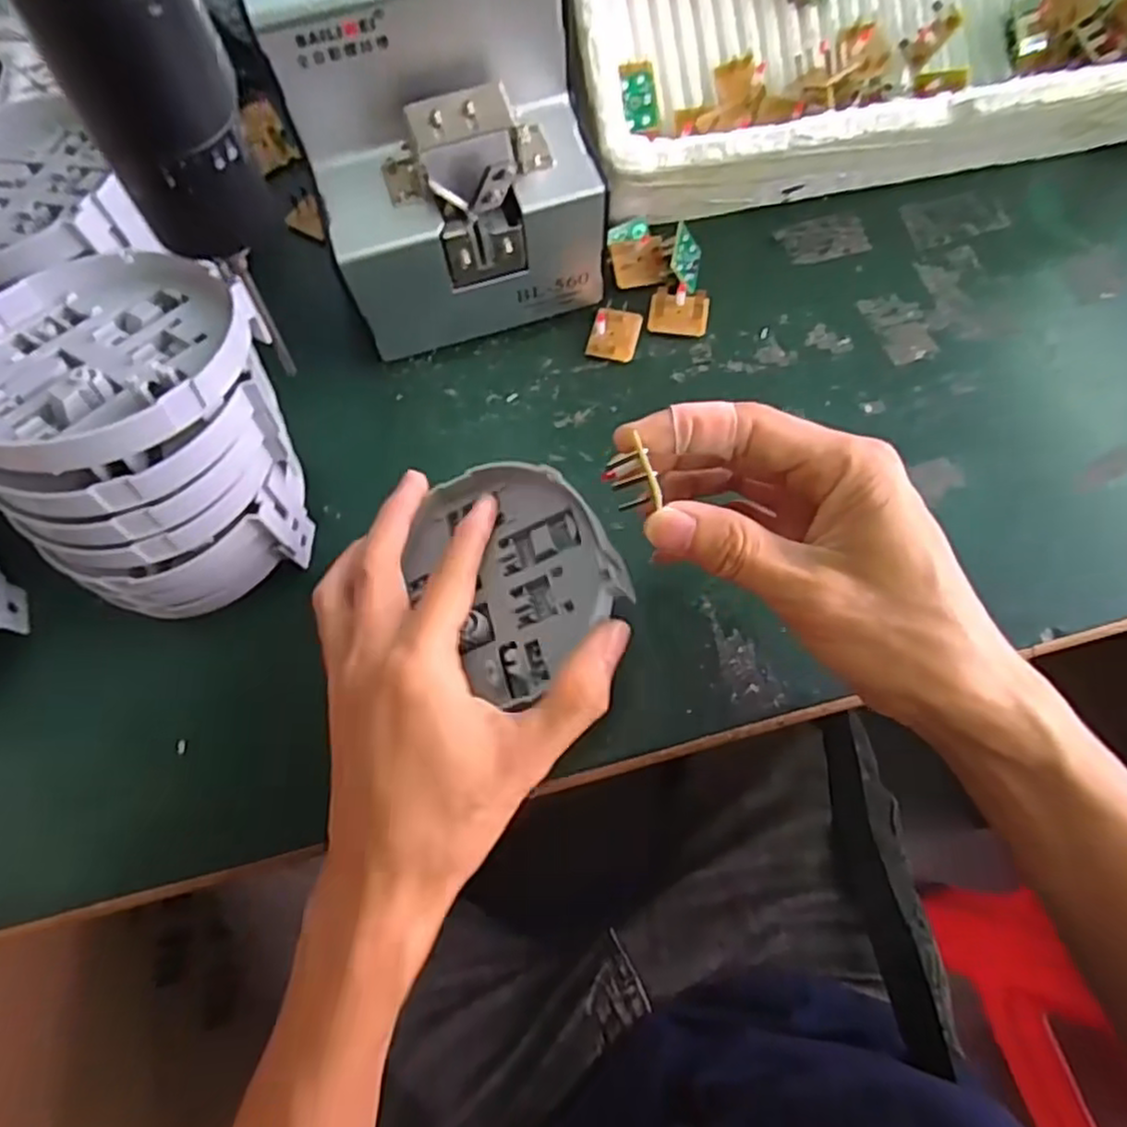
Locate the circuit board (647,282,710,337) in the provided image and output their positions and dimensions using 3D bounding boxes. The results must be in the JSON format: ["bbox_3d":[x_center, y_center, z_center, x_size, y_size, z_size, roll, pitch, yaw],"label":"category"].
[{"bbox_3d":[0.062,-0.135,0.379,0.031,0.006,0.025,5,91,4],"label":"circuit board"}]

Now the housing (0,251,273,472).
[{"bbox_3d":[-0.168,-0.078,0.255,0.105,0.030,0.101,23,72,10],"label":"housing"}]

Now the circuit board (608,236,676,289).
[{"bbox_3d":[0.043,-0.164,0.386,0.034,0.006,0.026,-9,98,-8],"label":"circuit board"}]

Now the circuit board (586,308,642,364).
[{"bbox_3d":[0.027,-0.121,0.376,0.025,0.008,0.029,14,71,7],"label":"circuit board"}]

